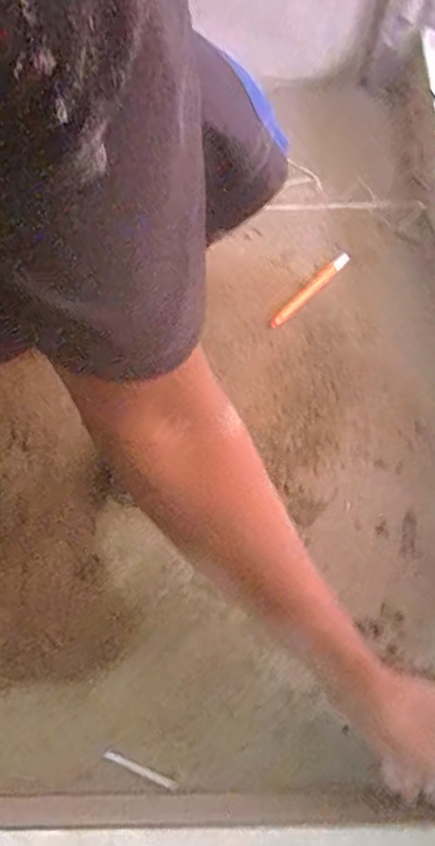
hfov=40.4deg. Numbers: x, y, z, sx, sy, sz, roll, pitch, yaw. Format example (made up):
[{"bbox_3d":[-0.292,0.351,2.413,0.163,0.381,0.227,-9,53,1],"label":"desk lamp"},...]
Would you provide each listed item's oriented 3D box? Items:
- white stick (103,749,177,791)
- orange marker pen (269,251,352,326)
[{"bbox_3d":[-0.068,0.305,0.520,0.068,0.005,0.008,20,71,8],"label":"white stick"},{"bbox_3d":[0.111,-0.159,0.696,0.017,0.013,0.128,42,78,14],"label":"orange marker pen"}]

